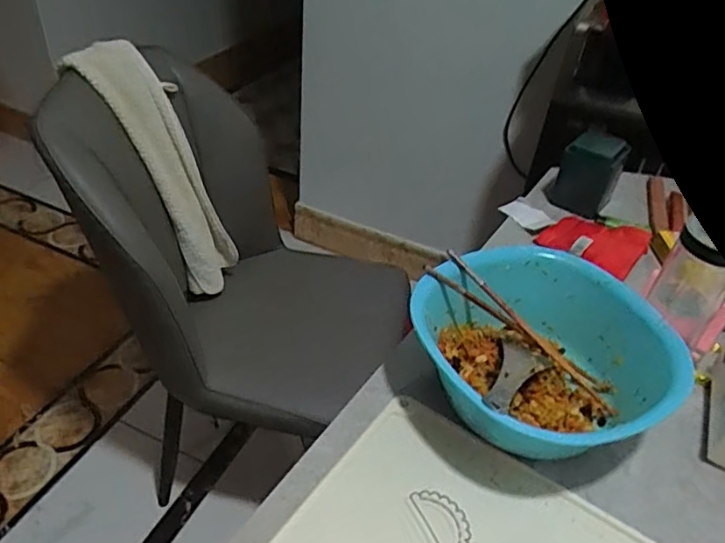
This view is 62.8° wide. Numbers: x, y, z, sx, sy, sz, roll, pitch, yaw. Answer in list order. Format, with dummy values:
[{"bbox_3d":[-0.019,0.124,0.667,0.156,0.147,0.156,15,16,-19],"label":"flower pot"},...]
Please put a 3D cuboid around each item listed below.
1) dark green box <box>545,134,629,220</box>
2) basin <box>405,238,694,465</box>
[{"bbox_3d":[0.343,-0.146,0.912,0.091,0.104,0.063,24,43,21],"label":"dark green box"},{"bbox_3d":[0.179,0.090,0.613,0.227,0.102,0.245,3,39,-3],"label":"basin"}]

